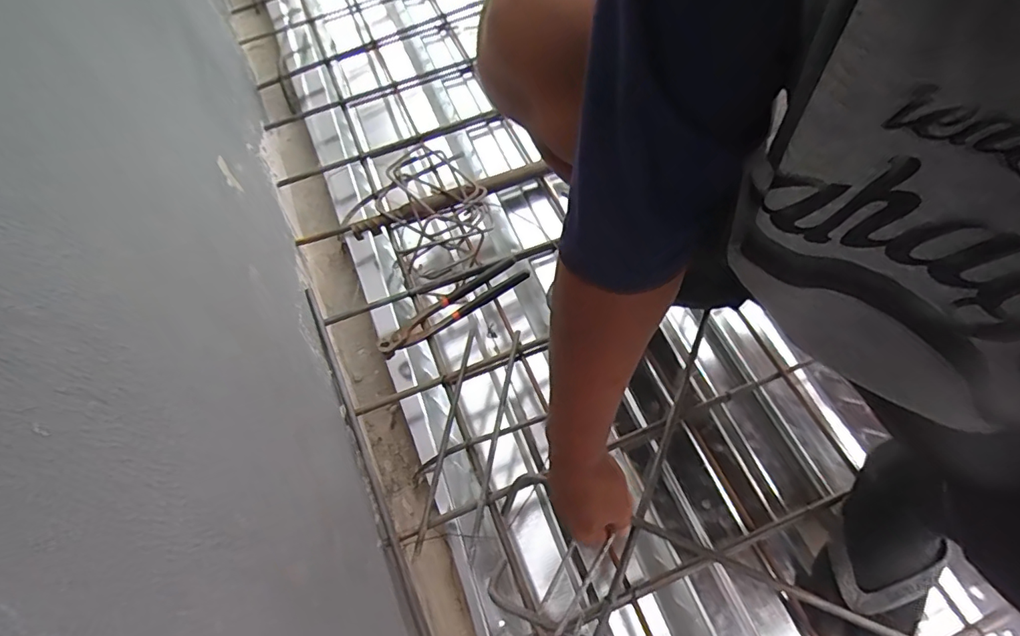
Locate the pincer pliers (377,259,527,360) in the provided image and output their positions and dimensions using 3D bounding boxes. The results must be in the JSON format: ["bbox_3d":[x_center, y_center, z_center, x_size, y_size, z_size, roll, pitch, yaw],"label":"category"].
[{"bbox_3d":[-0.078,-0.016,0.696,0.218,0.021,0.052,-33,64,-13],"label":"pincer pliers"}]

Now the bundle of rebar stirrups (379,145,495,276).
[{"bbox_3d":[-0.113,-0.173,0.752,0.140,0.042,0.211,-30,64,-11],"label":"bundle of rebar stirrups"}]

